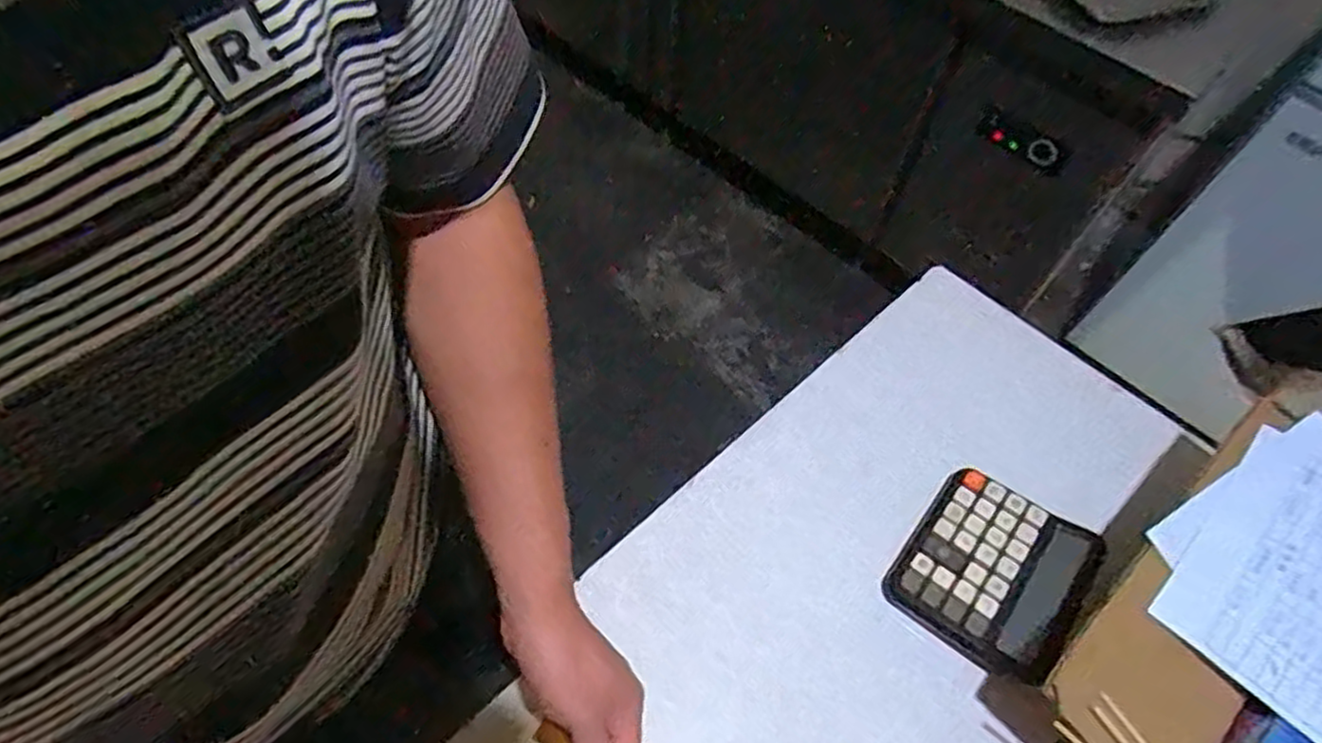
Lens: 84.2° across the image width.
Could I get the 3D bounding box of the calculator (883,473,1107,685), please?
[{"bbox_3d":[0.269,0.160,0.596,0.127,0.053,0.141,35,63,17],"label":"calculator"}]

